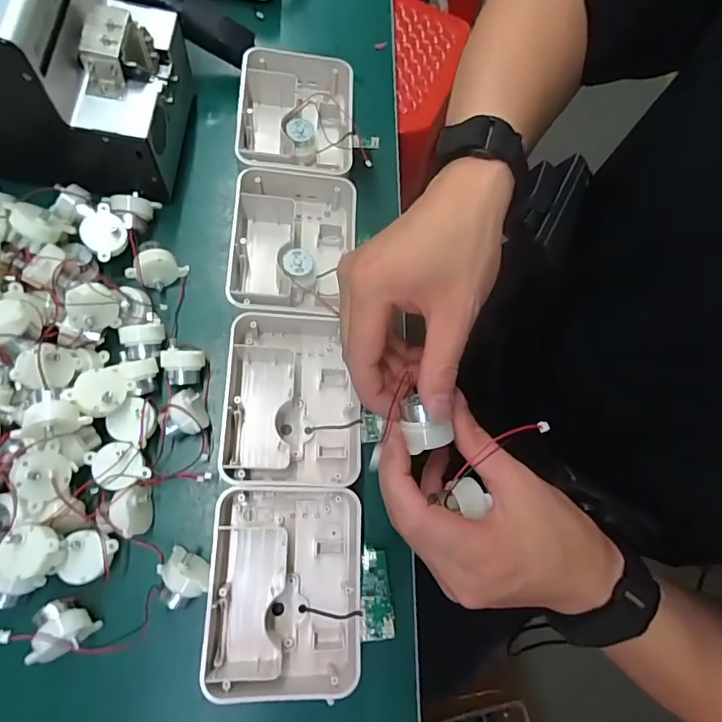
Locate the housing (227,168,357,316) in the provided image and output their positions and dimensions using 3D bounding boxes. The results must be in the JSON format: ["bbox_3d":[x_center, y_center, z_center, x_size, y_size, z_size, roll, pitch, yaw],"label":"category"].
[{"bbox_3d":[-0.056,-0.096,0.396,0.097,0.040,0.127,3,74,0],"label":"housing"}]

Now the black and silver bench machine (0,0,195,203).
[{"bbox_3d":[-0.236,-0.227,0.358,0.168,0.172,0.132,3,74,0],"label":"black and silver bench machine"}]

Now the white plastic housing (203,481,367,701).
[{"bbox_3d":[-0.052,0.153,0.327,0.101,0.043,0.127,1,74,-1],"label":"white plastic housing"}]

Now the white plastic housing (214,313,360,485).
[{"bbox_3d":[-0.052,0.031,0.364,0.102,0.040,0.129,-3,75,-2],"label":"white plastic housing"}]

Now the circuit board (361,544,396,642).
[{"bbox_3d":[0.010,0.158,0.331,0.021,0.005,0.064,-1,39,-1],"label":"circuit board"}]

